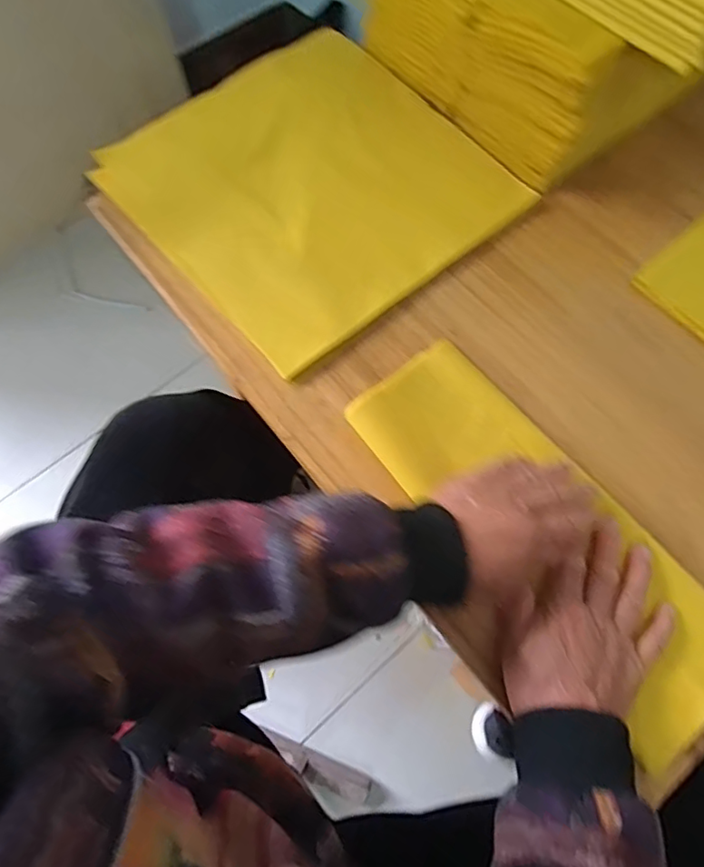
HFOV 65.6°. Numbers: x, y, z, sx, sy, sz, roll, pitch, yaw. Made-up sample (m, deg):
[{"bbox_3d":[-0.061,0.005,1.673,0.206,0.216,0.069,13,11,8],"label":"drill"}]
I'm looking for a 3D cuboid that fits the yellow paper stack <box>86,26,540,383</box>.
[{"bbox_3d":[-0.038,-0.240,0.523,0.298,0.018,0.306,-40,75,-13],"label":"yellow paper stack"}]

